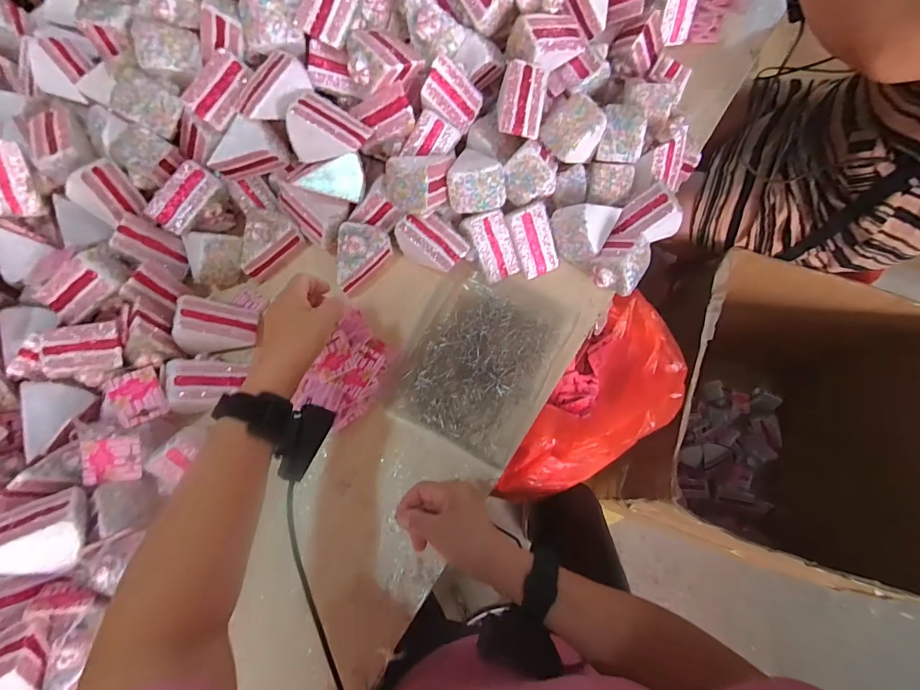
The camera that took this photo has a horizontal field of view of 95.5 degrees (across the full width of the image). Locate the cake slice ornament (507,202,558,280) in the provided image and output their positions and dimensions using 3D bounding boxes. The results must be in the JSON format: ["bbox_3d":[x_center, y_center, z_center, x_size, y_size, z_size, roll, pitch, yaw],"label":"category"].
[{"bbox_3d":[0.096,-0.144,0.574,0.055,0.044,0.092,-25,115,-3],"label":"cake slice ornament"}]

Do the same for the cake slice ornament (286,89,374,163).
[{"bbox_3d":[-0.157,-0.265,0.509,0.095,0.051,0.065,10,71,6],"label":"cake slice ornament"}]

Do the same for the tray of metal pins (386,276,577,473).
[{"bbox_3d":[0.028,0.016,0.528,0.172,0.024,0.217,24,73,11],"label":"tray of metal pins"}]

